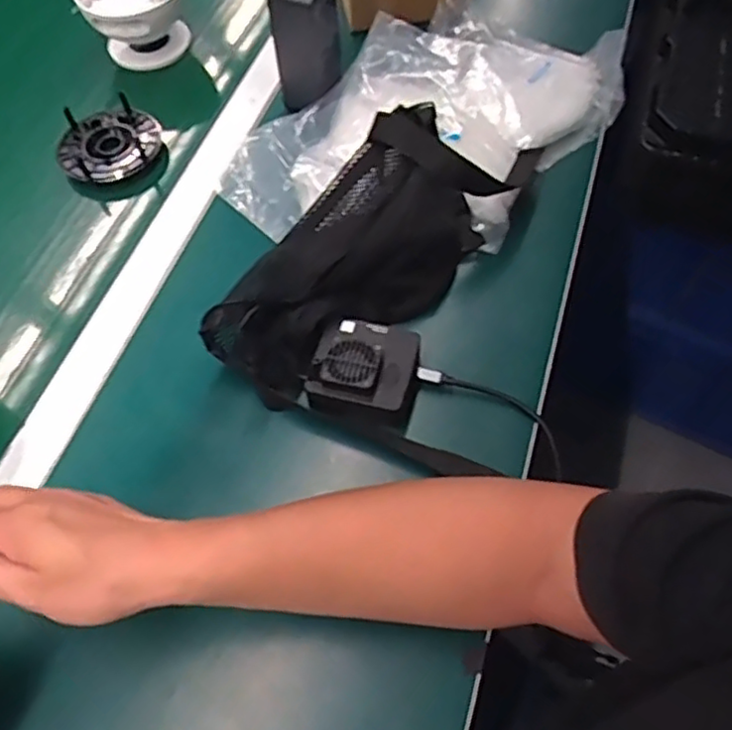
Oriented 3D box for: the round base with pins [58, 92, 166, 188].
[{"bbox_3d":[-0.259,-0.221,0.686,0.099,0.038,0.093,-28,60,-15],"label":"round base with pins"}]

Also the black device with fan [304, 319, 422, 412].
[{"bbox_3d":[0.000,0.001,0.535,0.076,0.051,0.073,13,59,11],"label":"black device with fan"}]

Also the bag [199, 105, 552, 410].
[{"bbox_3d":[0.001,-0.095,0.562,0.115,0.103,0.290,36,66,21],"label":"bag"}]

